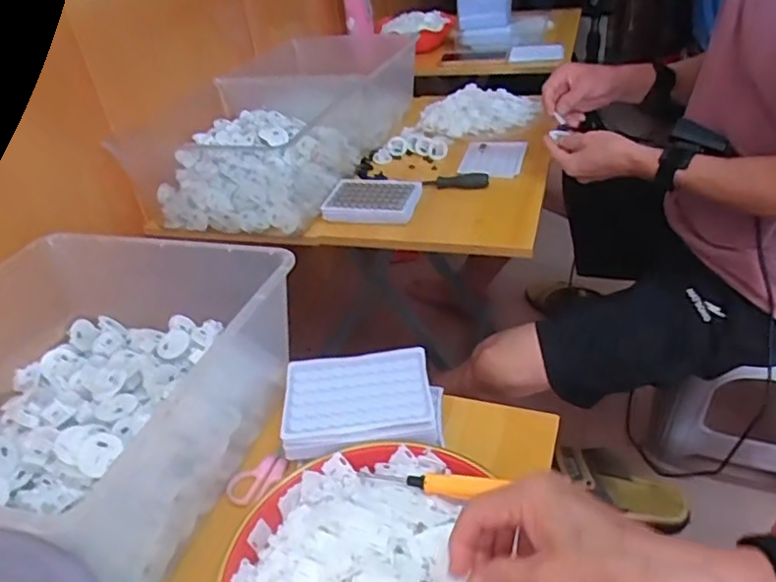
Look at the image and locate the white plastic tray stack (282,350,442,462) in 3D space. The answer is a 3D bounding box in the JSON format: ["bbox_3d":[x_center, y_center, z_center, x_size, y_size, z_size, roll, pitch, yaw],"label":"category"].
[{"bbox_3d":[-0.023,0.103,0.559,0.139,0.032,0.106,-5,35,3],"label":"white plastic tray stack"}]

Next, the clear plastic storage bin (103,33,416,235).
[{"bbox_3d":[-0.166,-0.320,1.099,0.307,0.131,0.613,6,37,18],"label":"clear plastic storage bin"}]

